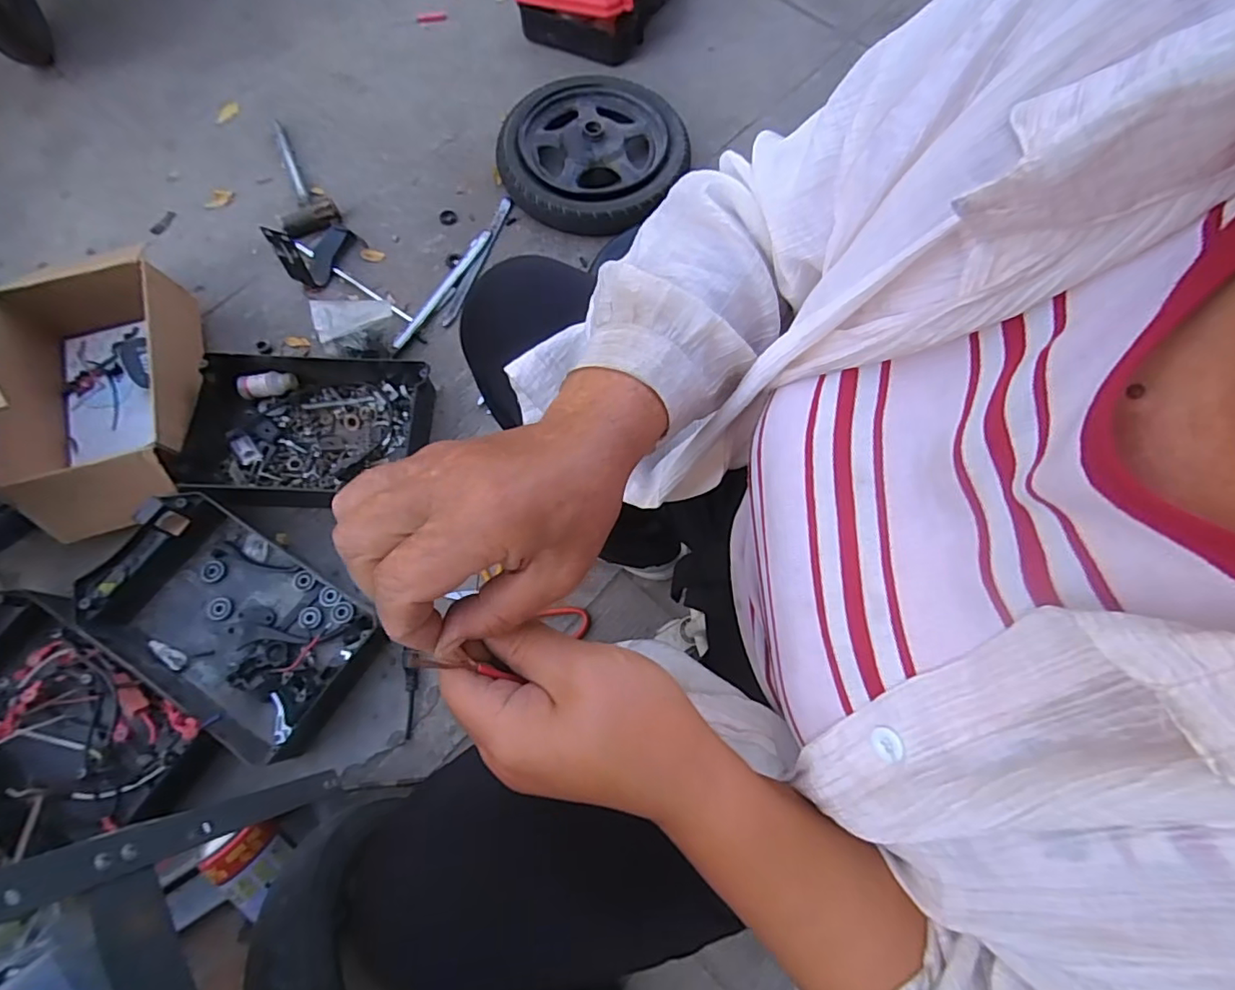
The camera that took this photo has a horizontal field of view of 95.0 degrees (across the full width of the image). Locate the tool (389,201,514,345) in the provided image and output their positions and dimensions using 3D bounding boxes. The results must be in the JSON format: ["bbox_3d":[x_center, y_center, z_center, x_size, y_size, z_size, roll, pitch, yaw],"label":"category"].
[{"bbox_3d":[-0.272,-0.391,0.986,0.066,0.024,0.352,23,72,7],"label":"tool"}]

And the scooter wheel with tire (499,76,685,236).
[{"bbox_3d":[-0.045,-0.644,1.059,0.315,0.059,0.345,0,71,0],"label":"scooter wheel with tire"}]

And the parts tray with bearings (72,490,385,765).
[{"bbox_3d":[-0.514,0.167,0.762,0.353,0.079,0.216,32,74,10],"label":"parts tray with bearings"}]

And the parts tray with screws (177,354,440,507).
[{"bbox_3d":[-0.458,-0.097,0.856,0.328,0.071,0.230,1,71,0],"label":"parts tray with screws"}]

